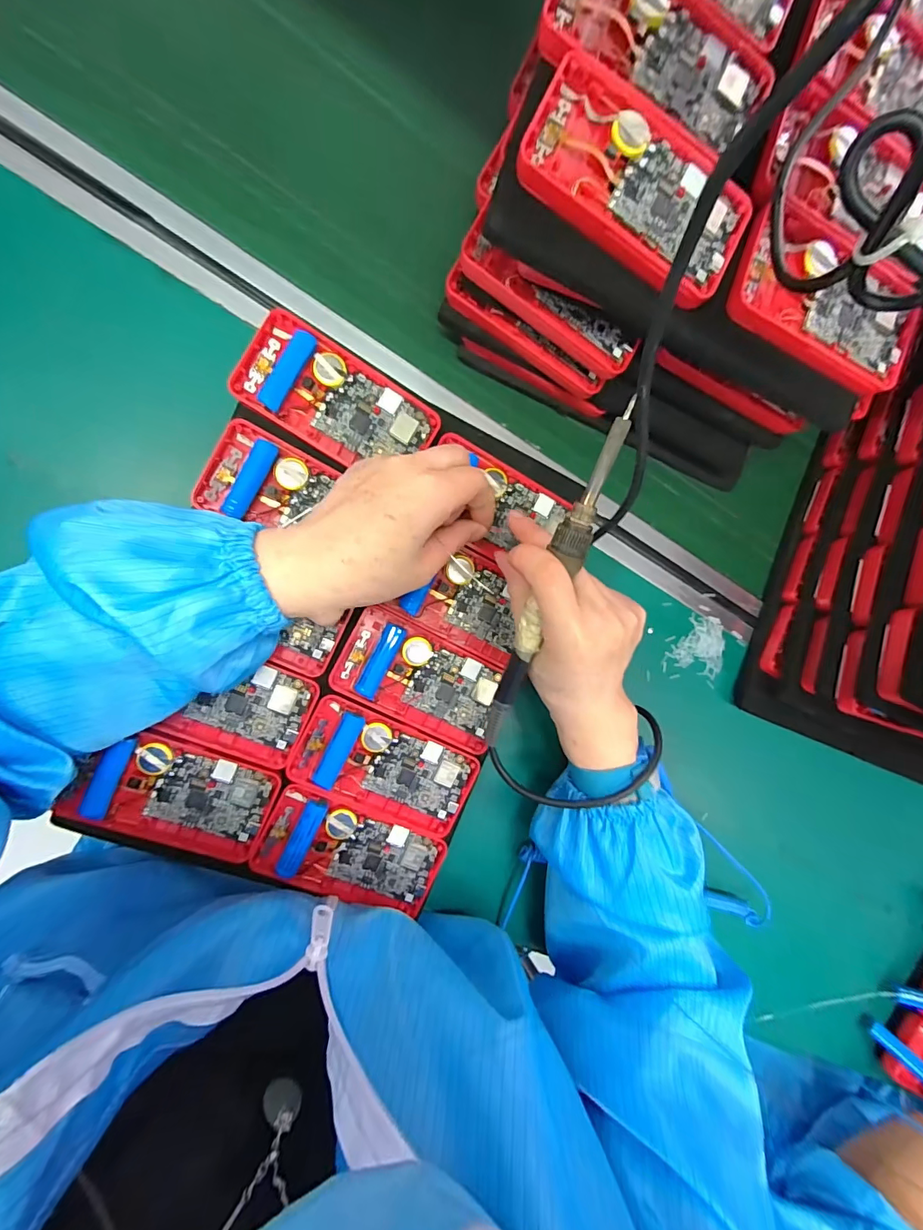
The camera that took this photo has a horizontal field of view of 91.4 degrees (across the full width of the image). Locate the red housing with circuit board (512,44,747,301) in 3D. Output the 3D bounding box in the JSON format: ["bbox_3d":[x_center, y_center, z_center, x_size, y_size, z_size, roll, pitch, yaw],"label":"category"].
[{"bbox_3d":[0.092,-0.219,0.227,0.120,0.009,0.072,32,86,-11],"label":"red housing with circuit board"}]

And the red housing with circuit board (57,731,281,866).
[{"bbox_3d":[-0.180,0.114,0.281,0.113,0.015,0.064,23,88,-11],"label":"red housing with circuit board"}]

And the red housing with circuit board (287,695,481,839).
[{"bbox_3d":[-0.051,0.106,0.308,0.120,0.013,0.063,27,87,-11],"label":"red housing with circuit board"}]

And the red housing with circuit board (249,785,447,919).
[{"bbox_3d":[-0.074,0.165,0.306,0.121,0.015,0.061,27,87,-11],"label":"red housing with circuit board"}]

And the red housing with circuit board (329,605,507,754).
[{"bbox_3d":[-0.025,0.044,0.309,0.114,0.014,0.063,27,87,-11],"label":"red housing with circuit board"}]

